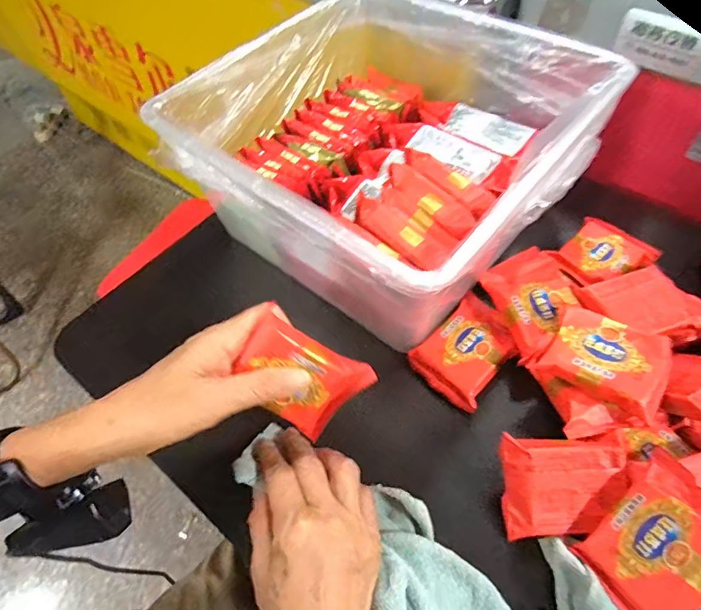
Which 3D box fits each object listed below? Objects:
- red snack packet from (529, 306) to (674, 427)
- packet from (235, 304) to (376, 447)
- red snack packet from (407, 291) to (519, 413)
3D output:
[{"bbox_3d":[0.183,0.039,0.321,0.078,0.026,0.057,31,64,21],"label":"red snack packet"},{"bbox_3d":[-0.036,0.049,0.302,0.081,0.067,0.016,35,19,-18],"label":"packet"},{"bbox_3d":[0.100,0.034,0.375,0.092,0.016,0.064,-40,63,-20],"label":"red snack packet"}]

